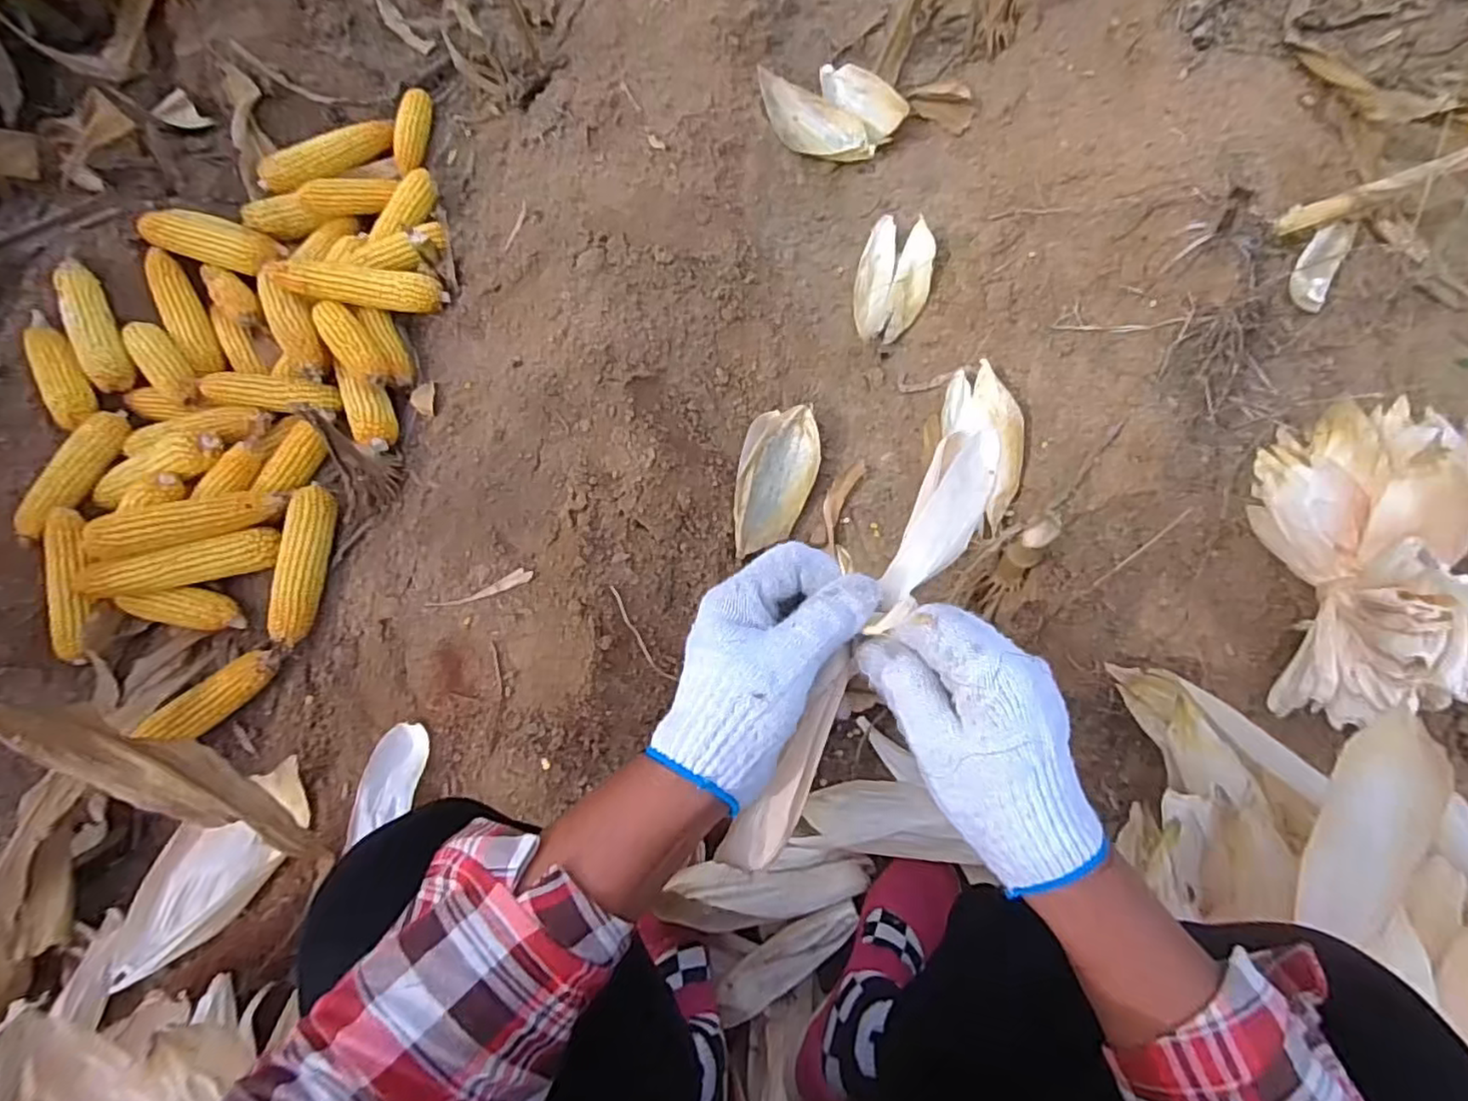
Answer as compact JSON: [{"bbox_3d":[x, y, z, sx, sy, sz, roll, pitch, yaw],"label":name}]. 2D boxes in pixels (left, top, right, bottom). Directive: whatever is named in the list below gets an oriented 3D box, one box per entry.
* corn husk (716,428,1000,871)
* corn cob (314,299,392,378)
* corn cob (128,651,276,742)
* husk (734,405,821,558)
[{"bbox_3d":[0.079,0.040,0.361,0.034,0.070,0.287,30,80,10],"label":"corn husk"},{"bbox_3d":[-0.507,-0.272,0.888,0.050,0.051,0.149,-38,72,-10],"label":"corn cob"},{"bbox_3d":[-0.624,0.174,0.806,0.154,0.047,0.049,-38,75,-23],"label":"corn cob"},{"bbox_3d":[0.049,-0.089,0.868,0.099,0.037,0.226,18,72,10],"label":"husk"}]

